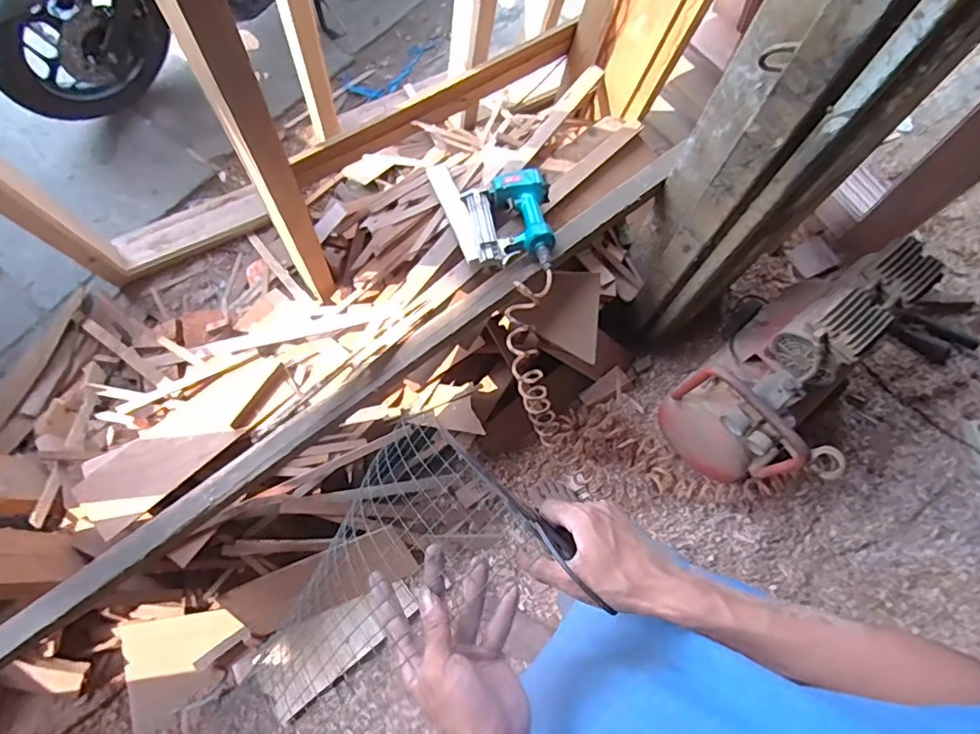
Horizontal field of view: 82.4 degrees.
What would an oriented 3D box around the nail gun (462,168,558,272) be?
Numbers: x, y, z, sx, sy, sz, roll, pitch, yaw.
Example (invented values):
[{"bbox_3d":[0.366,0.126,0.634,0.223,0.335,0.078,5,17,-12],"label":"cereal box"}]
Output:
[{"bbox_3d":[0.030,-0.271,1.057,0.172,0.068,0.237,-5,59,6],"label":"nail gun"}]

